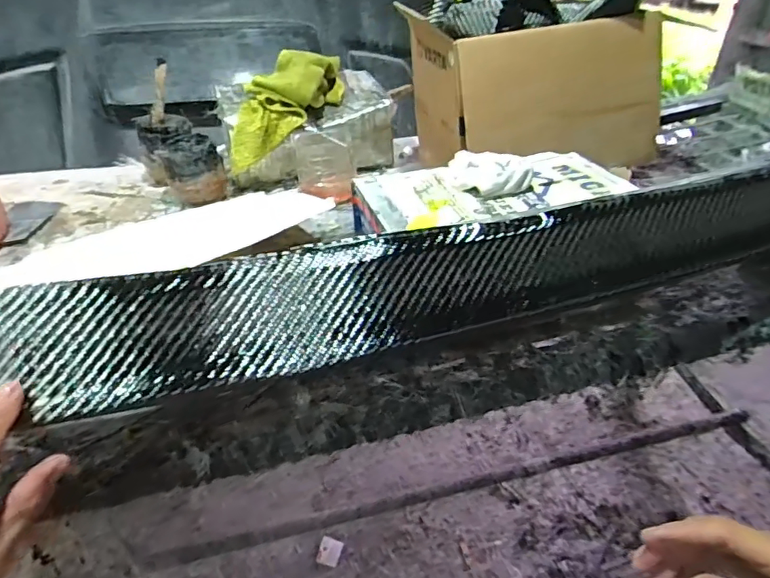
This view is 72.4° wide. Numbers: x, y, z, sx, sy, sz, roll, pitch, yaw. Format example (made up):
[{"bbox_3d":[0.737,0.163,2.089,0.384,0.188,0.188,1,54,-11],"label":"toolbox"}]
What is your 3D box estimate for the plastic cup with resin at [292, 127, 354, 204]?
[{"bbox_3d":[-0.082,-0.171,0.704,0.072,0.077,0.075,-5,34,-9],"label":"plastic cup with resin"}]

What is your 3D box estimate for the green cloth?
[{"bbox_3d":[-0.140,-0.250,0.725,0.085,0.096,0.225,31,74,37],"label":"green cloth"}]

